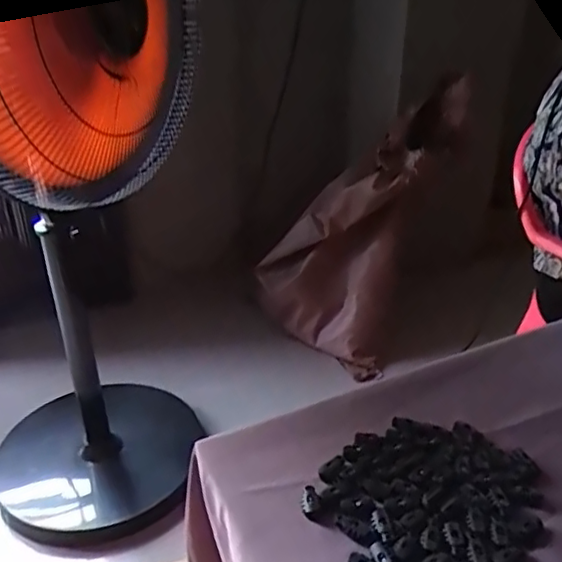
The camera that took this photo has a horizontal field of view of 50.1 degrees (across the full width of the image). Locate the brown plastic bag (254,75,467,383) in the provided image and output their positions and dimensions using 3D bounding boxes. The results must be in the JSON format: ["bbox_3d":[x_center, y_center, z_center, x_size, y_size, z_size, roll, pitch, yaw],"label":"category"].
[{"bbox_3d":[0.220,-0.135,1.416,0.262,0.715,0.212,18,18,-31],"label":"brown plastic bag"}]

